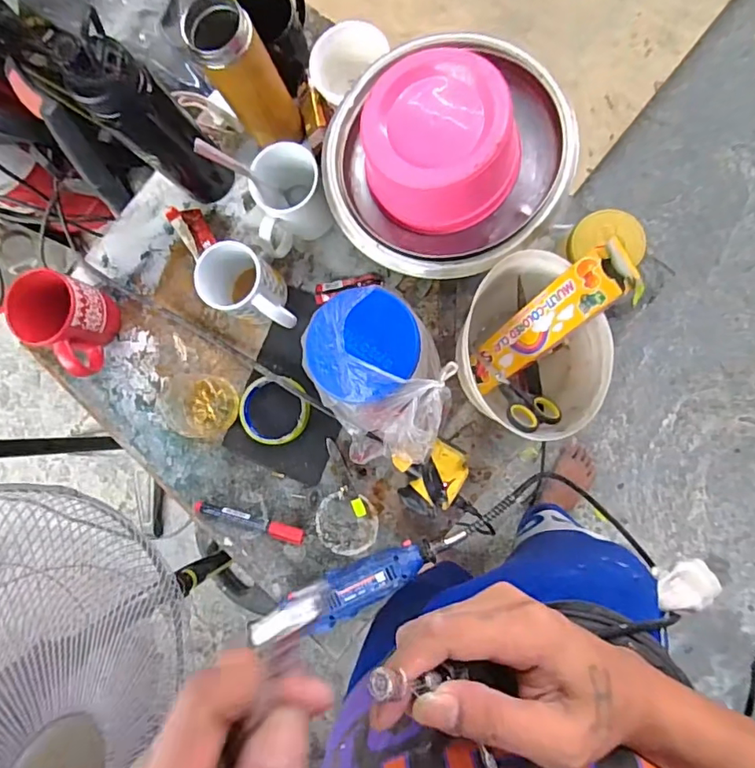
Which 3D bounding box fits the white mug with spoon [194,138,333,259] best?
[{"bbox_3d":[-0.112,-0.225,0.612,0.103,0.143,0.095,-28,82,7],"label":"white mug with spoon"}]

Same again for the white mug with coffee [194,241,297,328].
[{"bbox_3d":[-0.148,-0.111,0.632,0.113,0.101,0.078,30,92,11],"label":"white mug with coffee"}]

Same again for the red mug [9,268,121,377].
[{"bbox_3d":[-0.399,-0.079,0.670,0.096,0.110,0.112,19,90,11],"label":"red mug"}]

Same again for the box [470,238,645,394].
[{"bbox_3d":[0.162,-0.055,0.515,0.020,0.220,0.051,-30,81,-34],"label":"box"}]

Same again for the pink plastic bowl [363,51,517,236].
[{"bbox_3d":[0.055,-0.233,0.513,0.149,0.081,0.149,-1,86,10],"label":"pink plastic bowl"}]

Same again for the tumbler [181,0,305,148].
[{"bbox_3d":[-0.145,-0.341,0.588,0.066,0.177,0.069,-1,86,10],"label":"tumbler"}]

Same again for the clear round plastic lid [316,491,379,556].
[{"bbox_3d":[-0.039,0.174,0.645,0.076,0.008,0.075,-1,86,10],"label":"clear round plastic lid"}]

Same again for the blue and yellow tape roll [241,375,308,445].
[{"bbox_3d":[-0.130,0.034,0.658,0.091,0.017,0.084,-1,86,10],"label":"blue and yellow tape roll"}]

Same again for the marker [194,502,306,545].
[{"bbox_3d":[-0.163,0.174,0.658,0.144,0.012,0.020,14,89,11],"label":"marker"}]

